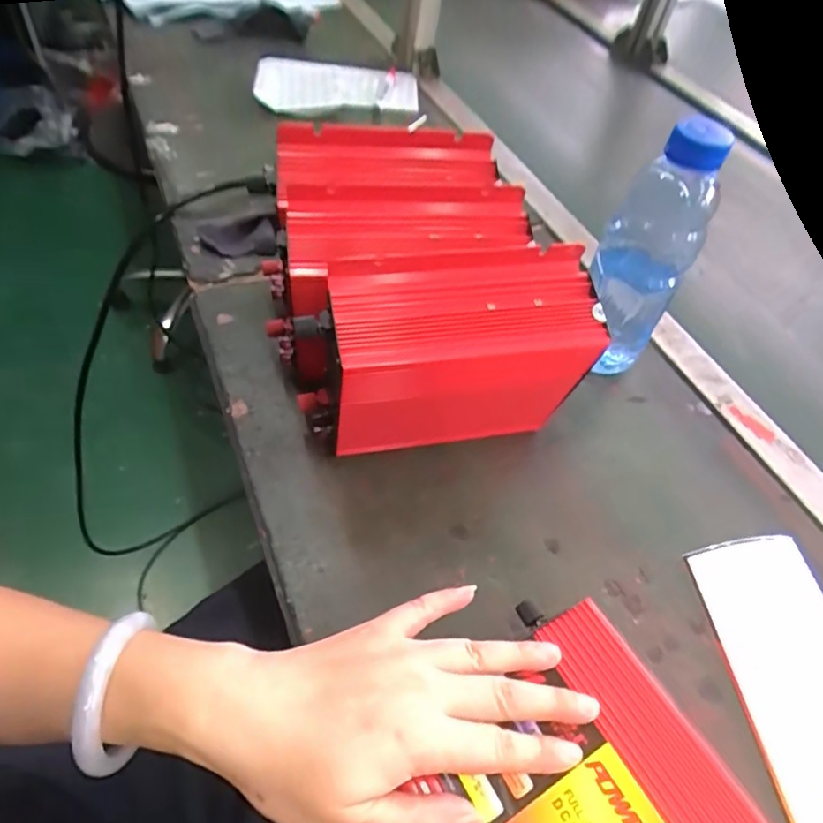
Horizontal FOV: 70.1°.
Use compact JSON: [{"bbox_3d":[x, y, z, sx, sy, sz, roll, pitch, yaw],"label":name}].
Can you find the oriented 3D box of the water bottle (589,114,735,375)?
[{"bbox_3d":[0.181,-0.118,0.466,0.072,0.210,0.057,22,53,12],"label":"water bottle"}]

